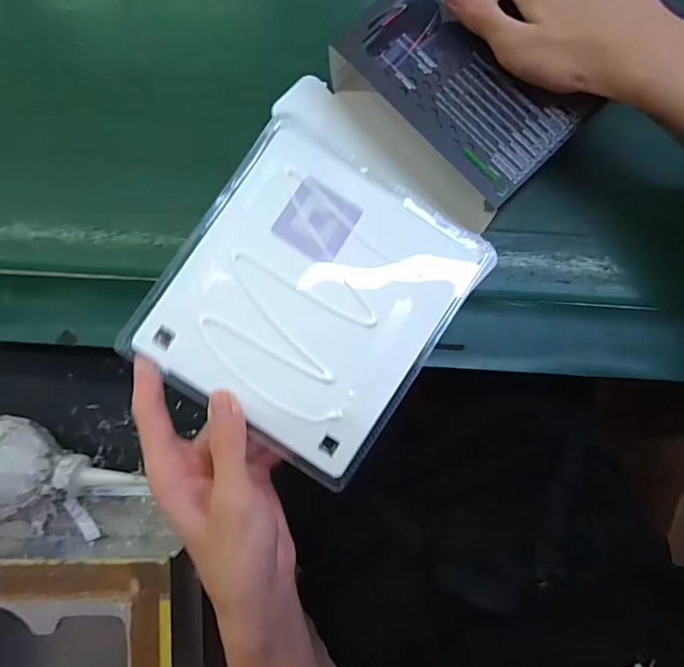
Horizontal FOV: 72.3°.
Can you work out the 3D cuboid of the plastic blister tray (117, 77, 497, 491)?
[{"bbox_3d":[-0.012,-0.031,0.281,0.157,0.023,0.190,35,90,0],"label":"plastic blister tray"}]

